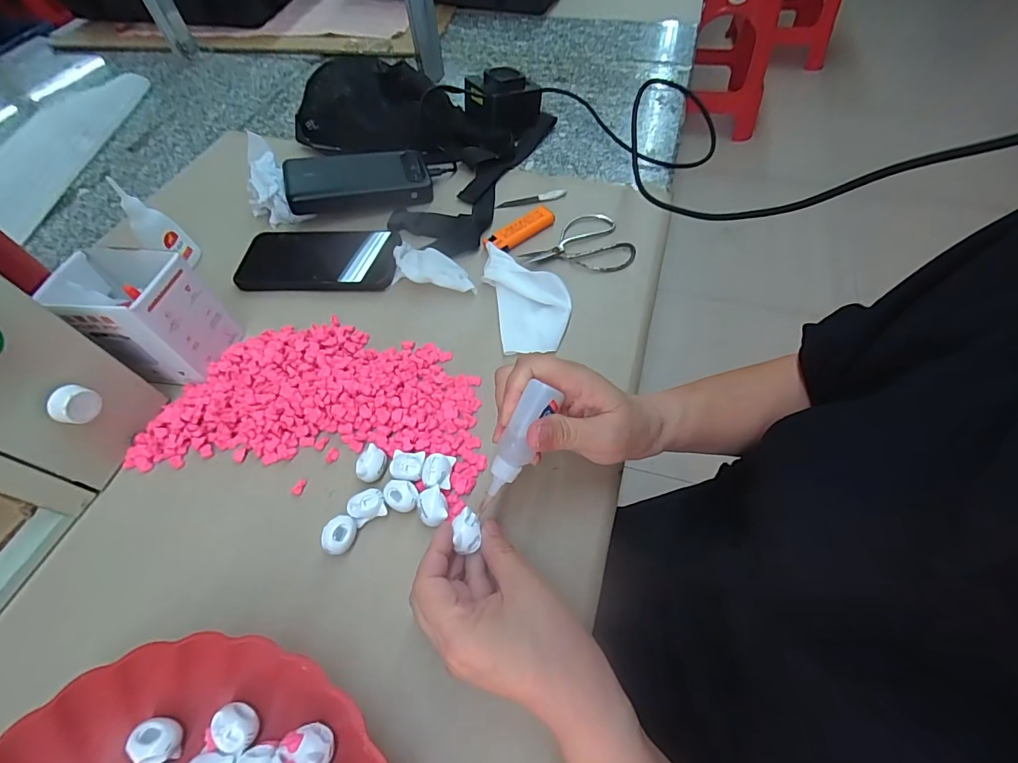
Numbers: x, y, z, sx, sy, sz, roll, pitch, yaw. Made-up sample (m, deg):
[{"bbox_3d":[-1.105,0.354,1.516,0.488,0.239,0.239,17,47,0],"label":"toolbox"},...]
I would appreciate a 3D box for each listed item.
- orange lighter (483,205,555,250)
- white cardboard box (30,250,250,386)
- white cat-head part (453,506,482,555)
[{"bbox_3d":[0.012,-0.159,0.476,0.081,0.011,0.023,-33,61,-16],"label":"orange lighter"},{"bbox_3d":[-0.305,-0.055,0.383,0.092,0.090,0.076,6,59,8],"label":"white cardboard box"},{"bbox_3d":[-0.026,0.094,0.287,0.014,0.010,0.026,-6,58,0],"label":"white cat-head part"}]

